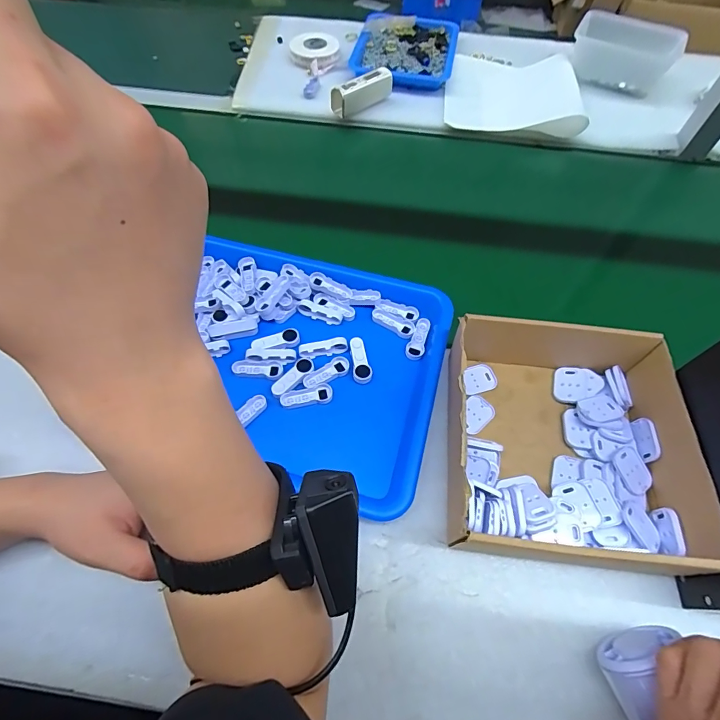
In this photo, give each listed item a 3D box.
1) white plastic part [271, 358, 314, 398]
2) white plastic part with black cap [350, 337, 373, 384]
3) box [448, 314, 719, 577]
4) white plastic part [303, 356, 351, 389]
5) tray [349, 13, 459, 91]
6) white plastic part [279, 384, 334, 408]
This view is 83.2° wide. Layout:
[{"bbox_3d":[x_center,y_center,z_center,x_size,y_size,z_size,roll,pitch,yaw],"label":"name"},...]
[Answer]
[{"bbox_3d":[-0.068,0.018,0.411,0.018,0.008,0.049,36,65,17],"label":"white plastic part"},{"bbox_3d":[0.000,0.001,0.425,0.019,0.012,0.048,-7,60,-6],"label":"white plastic part with black cap"},{"bbox_3d":[0.193,0.069,0.357,0.218,0.071,0.198,6,60,2],"label":"box"},{"bbox_3d":[-0.035,0.013,0.420,0.051,0.007,0.022,-23,63,-14],"label":"white plastic part"},{"bbox_3d":[0.080,-0.548,0.715,0.170,0.029,0.193,11,60,5],"label":"tray"},{"bbox_3d":[-0.053,0.037,0.405,0.051,0.007,0.019,-13,61,-9],"label":"white plastic part"}]

